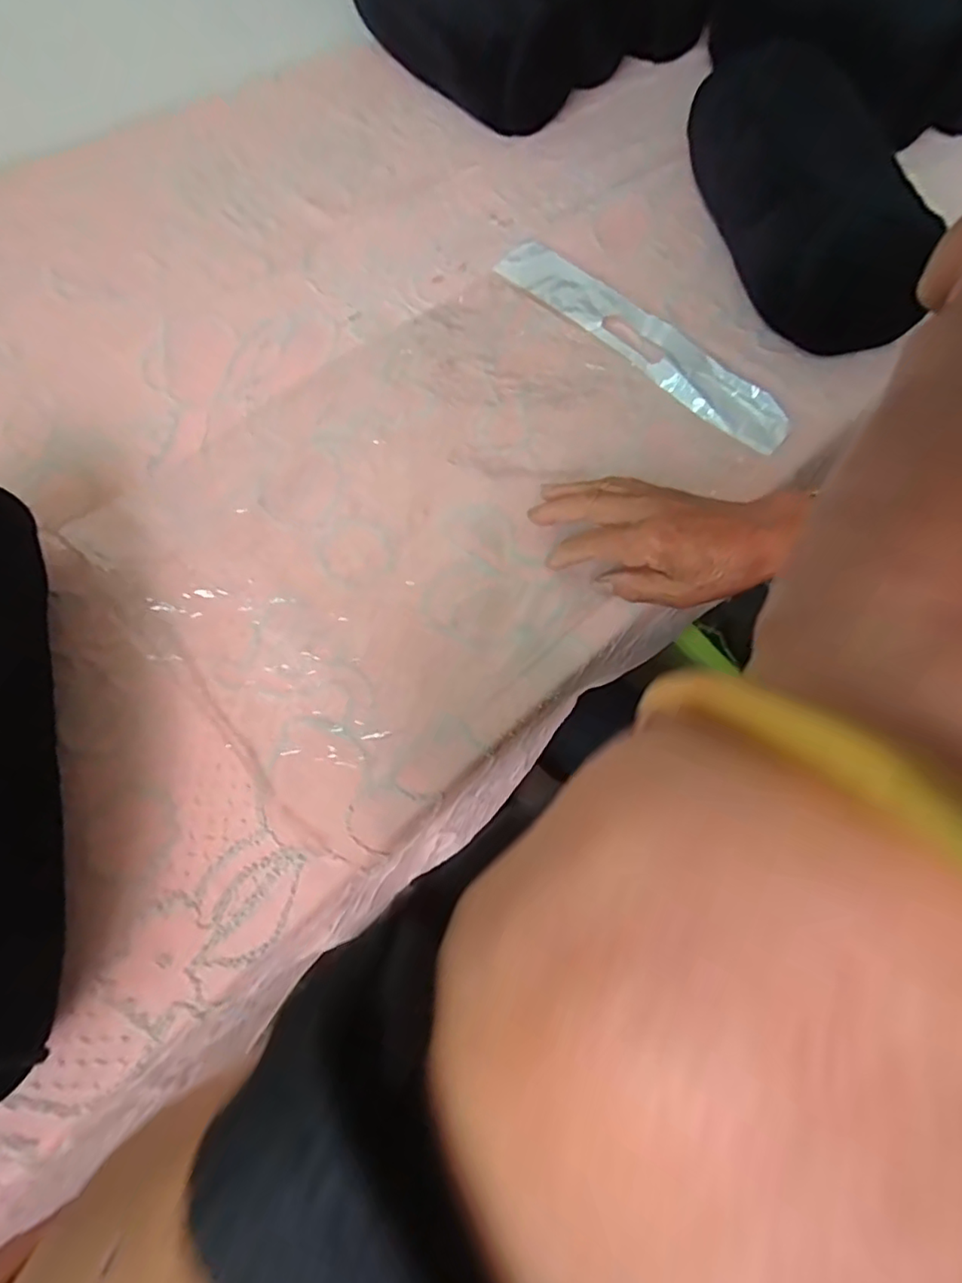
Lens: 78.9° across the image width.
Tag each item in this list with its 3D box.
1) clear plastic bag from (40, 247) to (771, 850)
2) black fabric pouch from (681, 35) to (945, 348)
[{"bbox_3d":[-0.020,-0.121,0.438,0.462,0.023,0.326,-41,73,-18],"label":"clear plastic bag"},{"bbox_3d":[0.275,-0.396,0.516,0.118,0.103,0.305,-15,76,-9],"label":"black fabric pouch"}]

